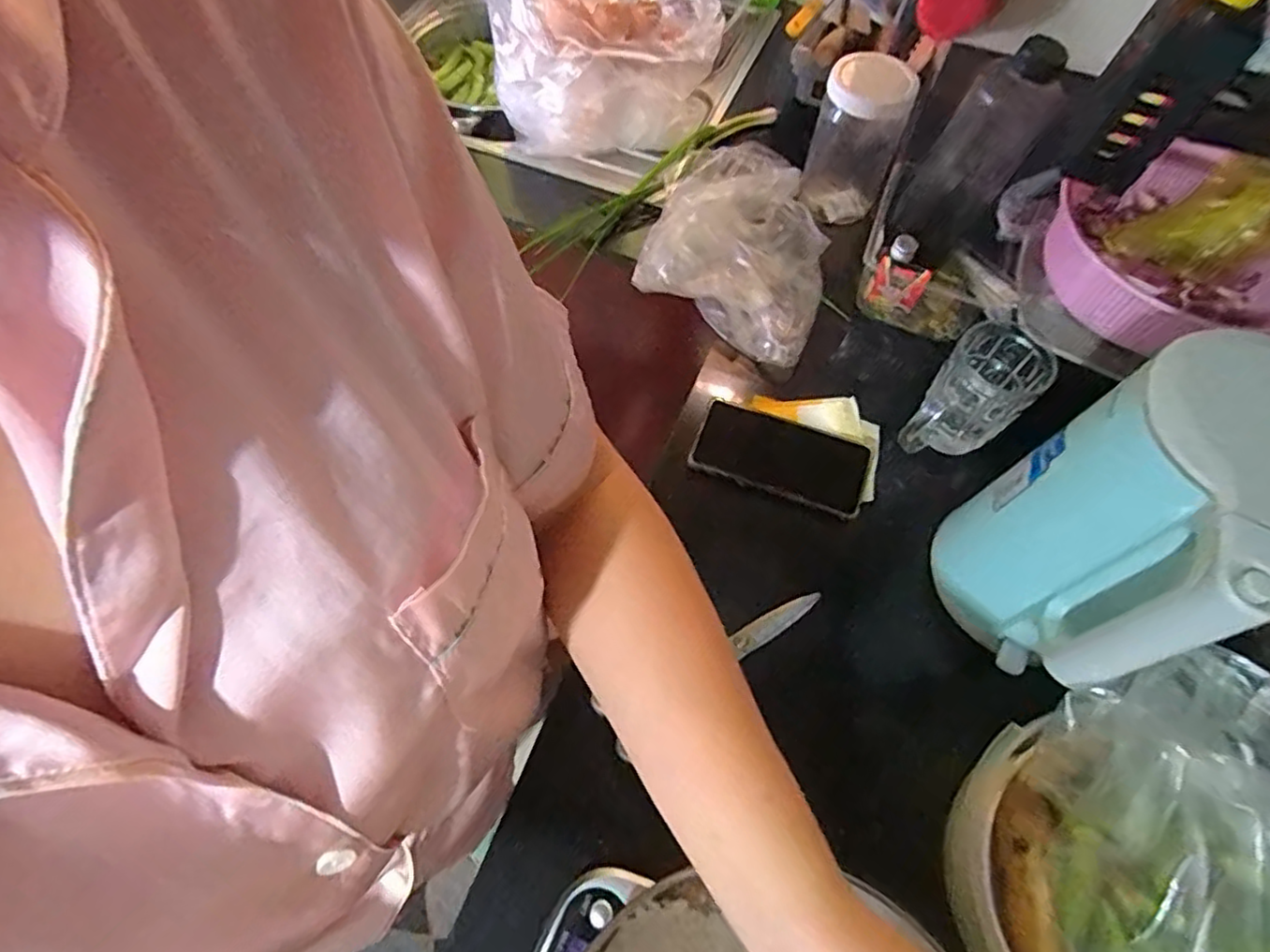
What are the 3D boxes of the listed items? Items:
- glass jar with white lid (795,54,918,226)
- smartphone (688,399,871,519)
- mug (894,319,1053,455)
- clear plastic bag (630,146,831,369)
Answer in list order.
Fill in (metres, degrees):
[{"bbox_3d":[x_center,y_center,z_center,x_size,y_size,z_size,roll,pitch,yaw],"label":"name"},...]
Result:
[{"bbox_3d":[0.244,-0.371,0.734,0.089,0.152,0.089,1,62,-2],"label":"glass jar with white lid"},{"bbox_3d":[0.135,-0.019,0.610,0.157,0.017,0.073,20,63,8],"label":"smartphone"},{"bbox_3d":[0.308,-0.071,0.601,0.121,0.100,0.080,-37,70,-20],"label":"mug"},{"bbox_3d":[0.117,-0.273,0.710,0.183,0.077,0.285,17,62,6],"label":"clear plastic bag"}]

